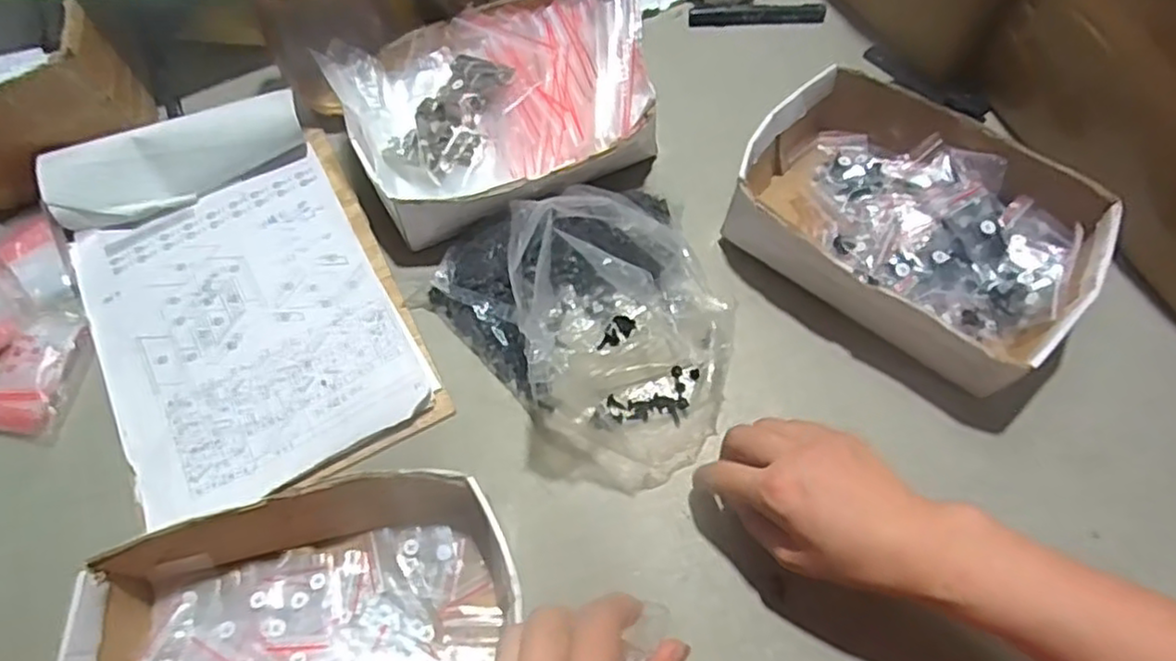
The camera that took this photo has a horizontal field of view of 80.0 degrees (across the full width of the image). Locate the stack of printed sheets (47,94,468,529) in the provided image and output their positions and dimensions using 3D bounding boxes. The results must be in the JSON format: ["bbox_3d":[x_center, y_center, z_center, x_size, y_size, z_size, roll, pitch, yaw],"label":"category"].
[{"bbox_3d":[-0.276,-0.031,0.549,0.222,0.044,0.337,-27,67,-11],"label":"stack of printed sheets"}]

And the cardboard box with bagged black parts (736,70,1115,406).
[{"bbox_3d":[0.249,-0.087,0.548,0.258,0.066,0.181,39,71,17],"label":"cardboard box with bagged black parts"}]

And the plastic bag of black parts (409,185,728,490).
[{"bbox_3d":[-0.002,-0.020,0.481,0.204,0.133,0.231,-17,65,-7],"label":"plastic bag of black parts"}]

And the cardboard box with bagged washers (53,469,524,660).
[{"bbox_3d":[-0.165,0.192,0.417,0.247,0.069,0.185,-12,65,-5],"label":"cardboard box with bagged washers"}]

